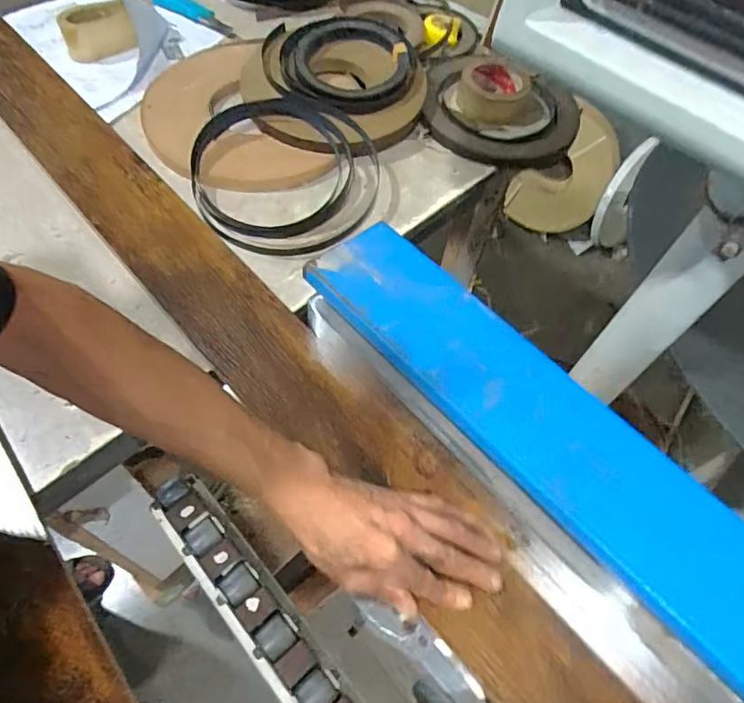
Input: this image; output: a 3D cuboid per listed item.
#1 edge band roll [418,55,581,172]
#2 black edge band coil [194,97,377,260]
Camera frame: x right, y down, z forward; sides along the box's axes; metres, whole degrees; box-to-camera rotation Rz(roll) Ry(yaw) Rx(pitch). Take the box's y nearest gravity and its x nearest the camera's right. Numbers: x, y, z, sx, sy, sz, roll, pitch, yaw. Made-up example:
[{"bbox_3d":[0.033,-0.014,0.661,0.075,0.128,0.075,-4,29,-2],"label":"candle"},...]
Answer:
[{"bbox_3d":[0.183,-0.363,0.801,0.214,0.049,0.231,7,58,-1],"label":"edge band roll"},{"bbox_3d":[-0.110,-0.219,0.686,0.240,0.064,0.224,2,58,-4],"label":"black edge band coil"}]

